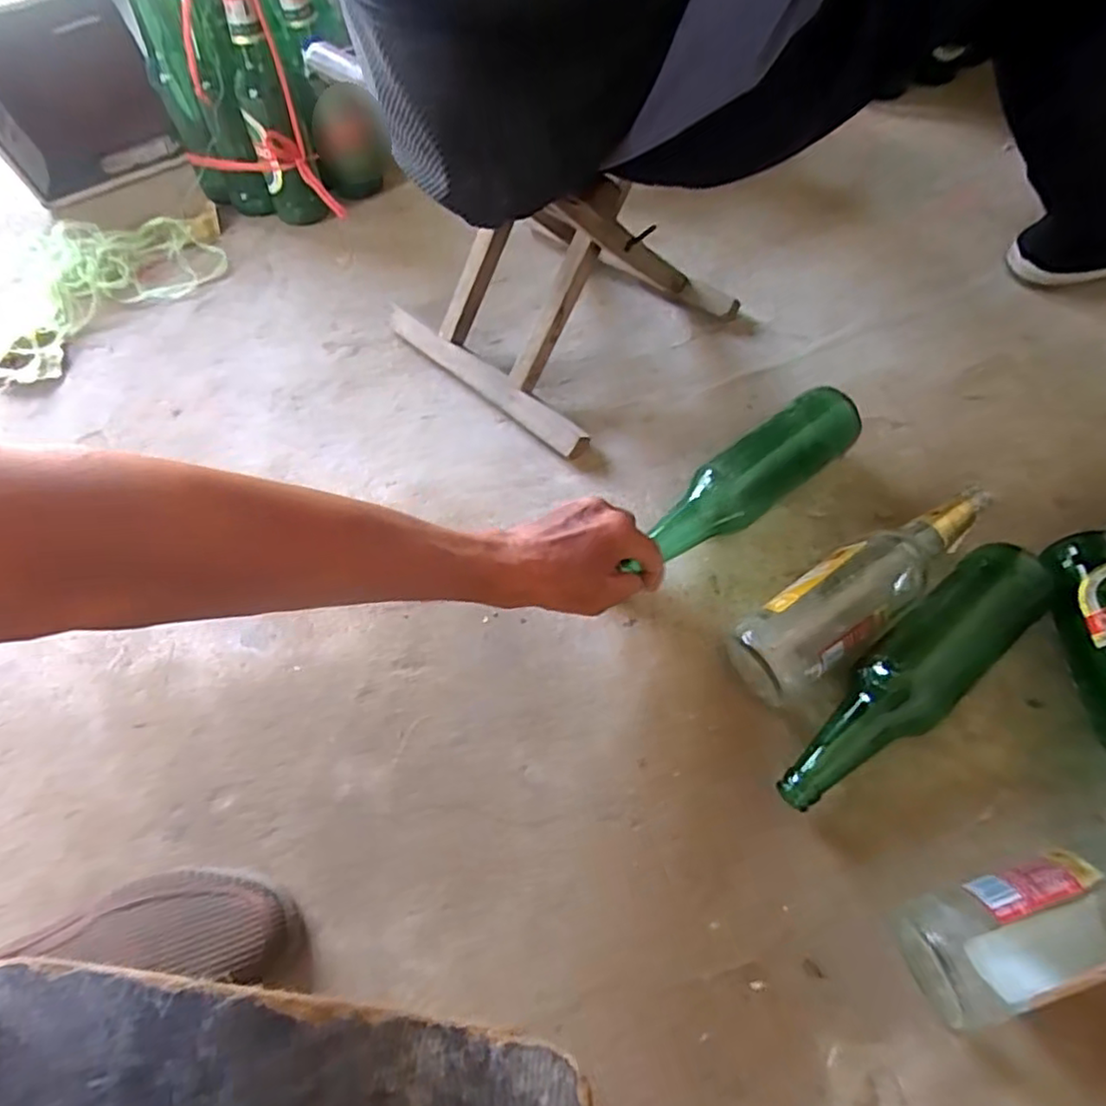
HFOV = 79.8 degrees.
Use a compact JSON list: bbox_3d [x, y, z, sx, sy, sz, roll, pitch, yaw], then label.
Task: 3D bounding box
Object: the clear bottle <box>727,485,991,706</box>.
[{"bbox_3d":[0.257,0.029,0.541,0.264,0.063,0.066,-33,63,-13],"label":"clear bottle"}]

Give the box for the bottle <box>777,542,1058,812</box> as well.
[{"bbox_3d":[0.271,0.099,0.499,0.262,0.060,0.070,-37,64,-15],"label":"bottle"}]

